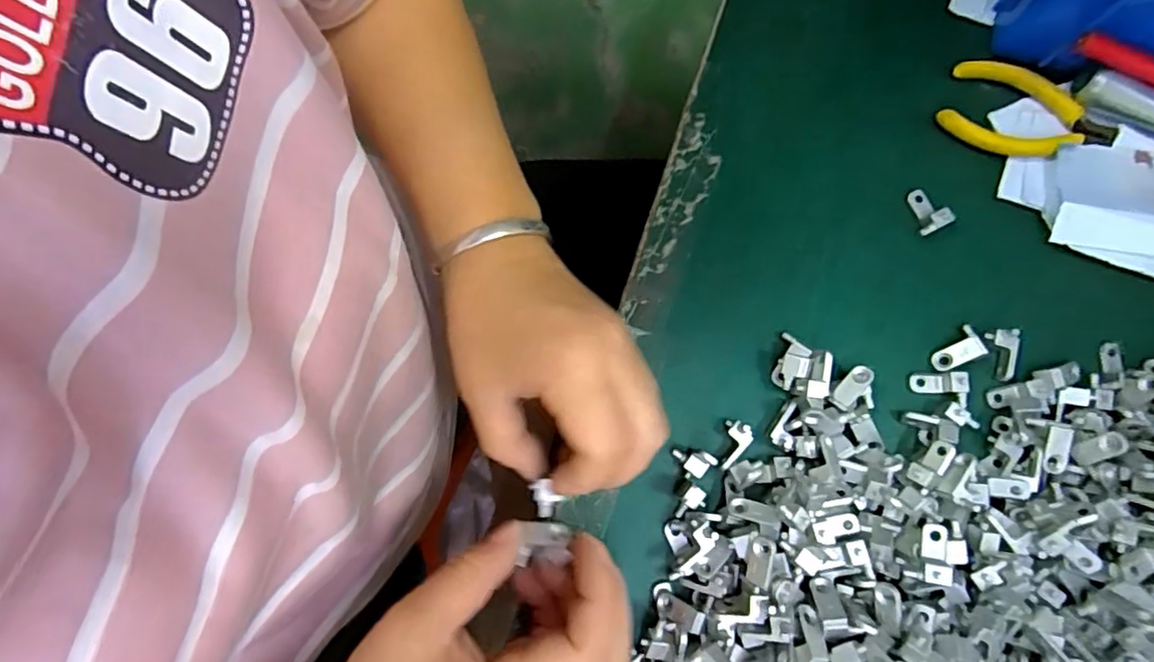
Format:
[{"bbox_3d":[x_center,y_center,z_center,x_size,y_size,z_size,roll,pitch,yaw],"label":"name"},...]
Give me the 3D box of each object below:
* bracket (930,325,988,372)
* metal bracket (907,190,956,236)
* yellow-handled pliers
[{"bbox_3d":[0.184,0.009,0.288,0.024,0.012,0.015,-26,80,-4],"label":"bracket"},{"bbox_3d":[0.175,-0.061,0.300,0.014,0.011,0.023,-22,80,-3],"label":"metal bracket"},{"bbox_3d":[0.229,-0.110,0.306,0.078,0.012,0.044,26,81,5],"label":"yellow-handled pliers"}]

